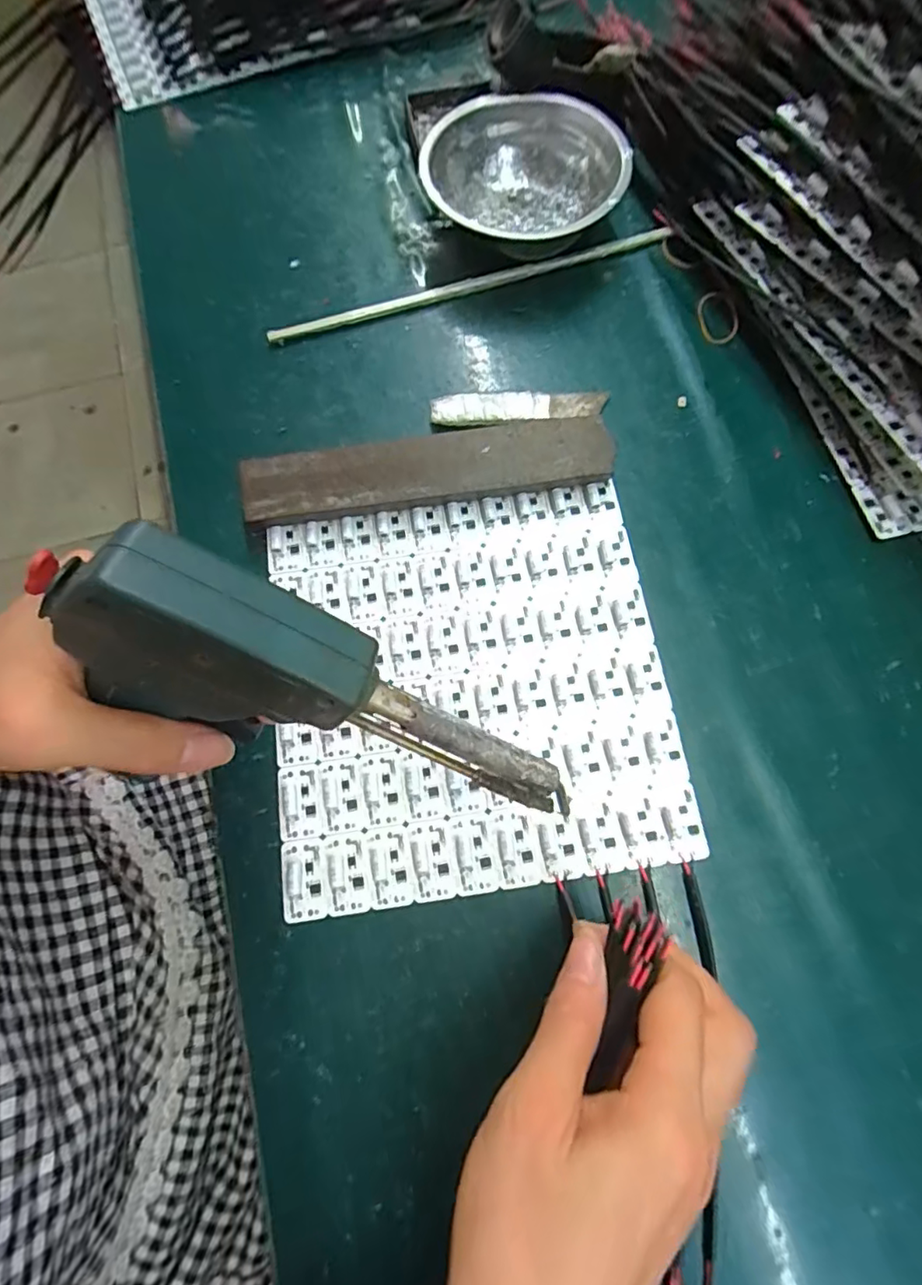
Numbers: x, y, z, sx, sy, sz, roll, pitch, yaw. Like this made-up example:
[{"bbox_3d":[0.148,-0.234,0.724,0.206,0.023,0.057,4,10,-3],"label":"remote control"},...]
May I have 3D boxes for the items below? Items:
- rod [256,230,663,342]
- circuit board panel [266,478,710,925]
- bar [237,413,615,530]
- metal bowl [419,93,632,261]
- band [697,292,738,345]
[{"bbox_3d":[0.008,-0.232,0.362,0.270,0.009,0.011,-15,73,-3],"label":"rod"},{"bbox_3d":[0.004,0.019,0.285,0.193,0.006,0.200,-8,73,-1],"label":"circuit board panel"},{"bbox_3d":[-0.019,-0.095,0.303,0.197,0.011,0.037,-9,89,-1],"label":"bar"},{"bbox_3d":[0.041,-0.306,0.371,0.124,0.042,0.124,-1,72,2],"label":"metal bowl"},{"bbox_3d":[0.163,-0.207,0.353,0.024,0.007,0.040,-5,72,0],"label":"band"}]

